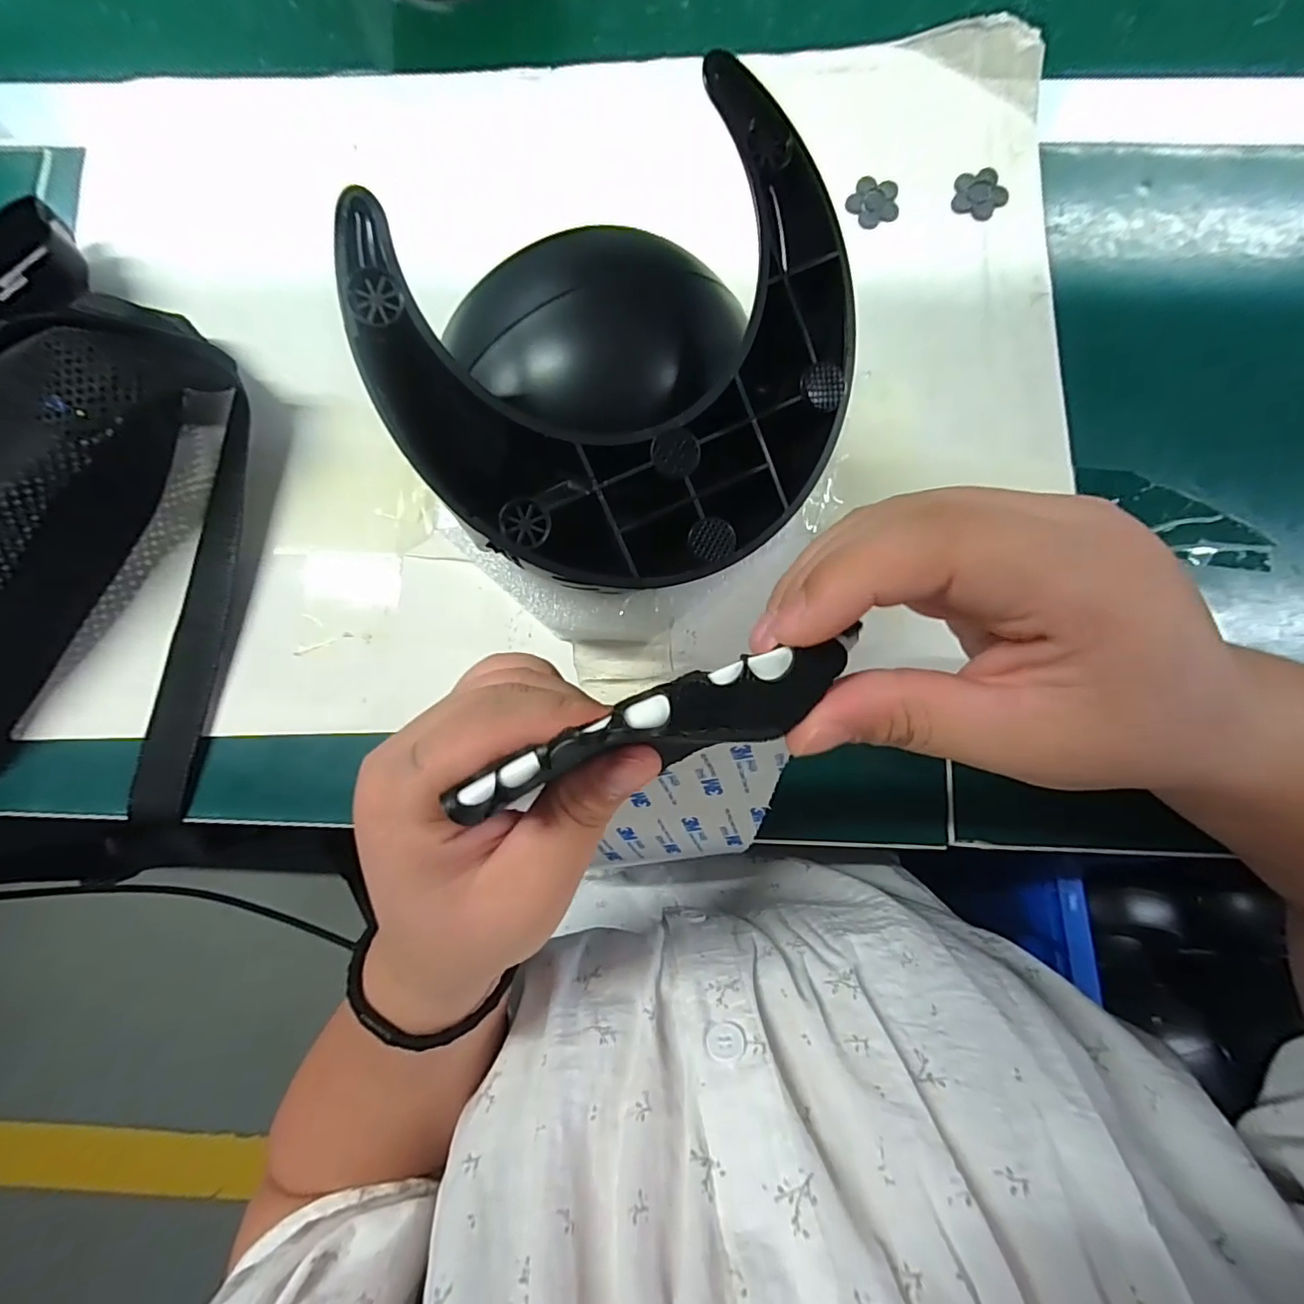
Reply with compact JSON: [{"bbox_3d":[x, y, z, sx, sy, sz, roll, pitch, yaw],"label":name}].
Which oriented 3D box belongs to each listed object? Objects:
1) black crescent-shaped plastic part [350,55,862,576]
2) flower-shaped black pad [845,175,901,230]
[{"bbox_3d":[-0.004,-0.067,0.135,0.113,0.012,0.099,-23,100,-5],"label":"black crescent-shaped plastic part"},{"bbox_3d":[0.113,-0.228,0.279,0.025,0.004,0.027,25,85,5],"label":"flower-shaped black pad"}]

